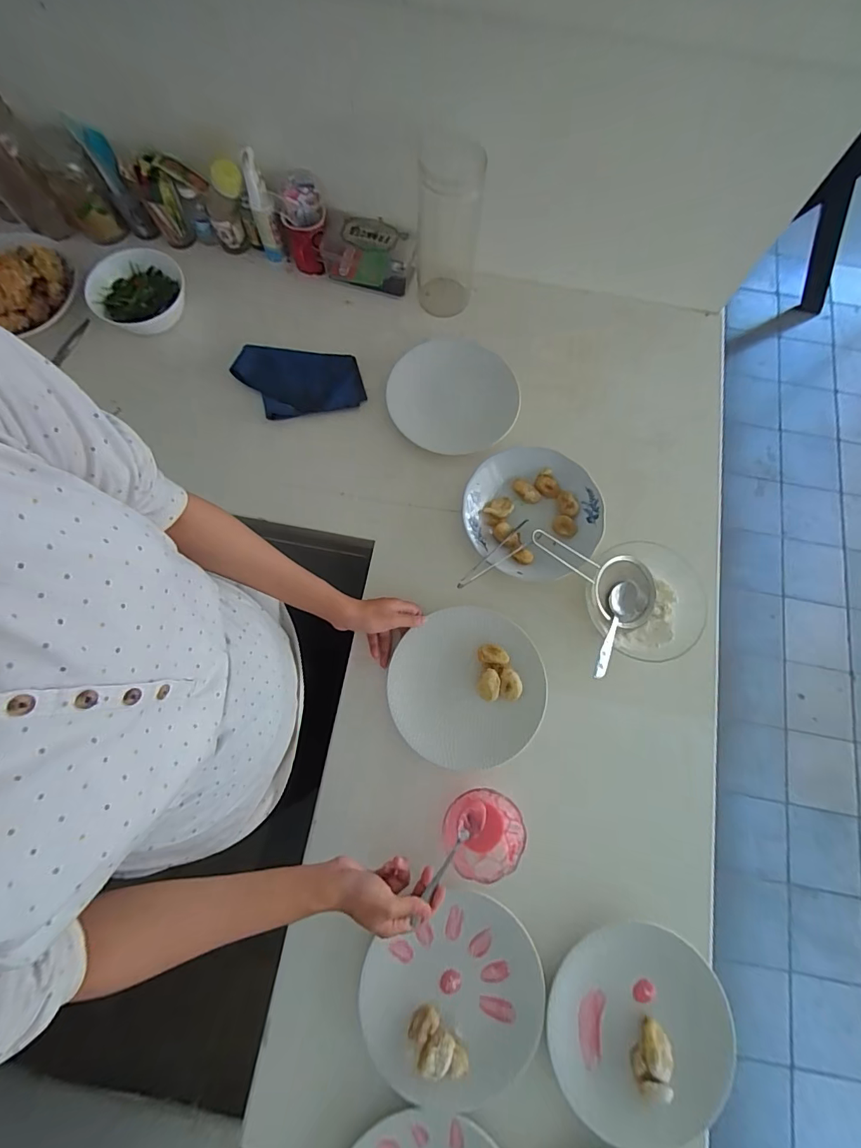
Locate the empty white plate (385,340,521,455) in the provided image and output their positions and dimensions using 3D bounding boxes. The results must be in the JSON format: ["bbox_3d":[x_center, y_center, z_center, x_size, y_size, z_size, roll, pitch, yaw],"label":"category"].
[{"bbox_3d":[0.034,-0.270,0.684,0.194,0.021,0.176,17,77,6],"label":"empty white plate"}]

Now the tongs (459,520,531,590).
[{"bbox_3d":[0.092,-0.023,0.610,0.149,0.019,0.031,-38,77,-29],"label":"tongs"}]

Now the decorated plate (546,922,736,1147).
[{"bbox_3d":[0.226,0.501,0.495,0.181,0.031,0.197,0,76,1],"label":"decorated plate"}]

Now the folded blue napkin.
[{"bbox_3d":[-0.202,-0.295,0.696,0.191,0.009,0.116,0,76,-7],"label":"folded blue napkin"}]

